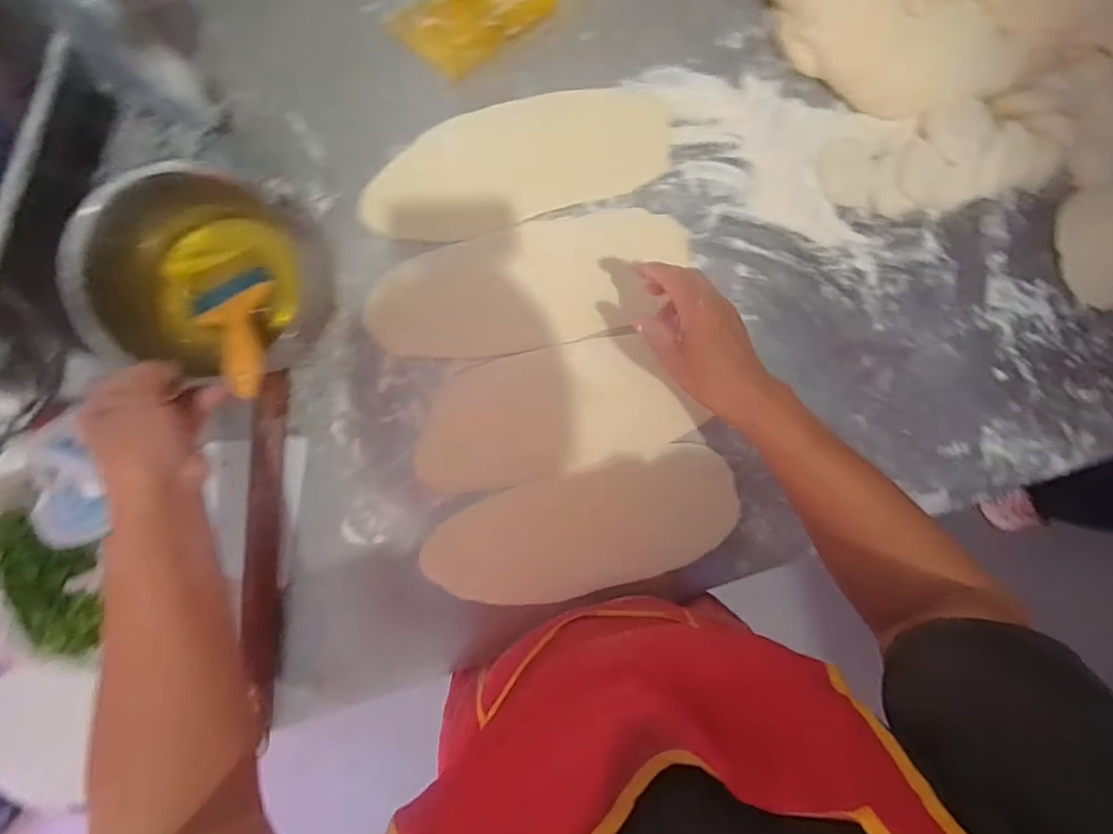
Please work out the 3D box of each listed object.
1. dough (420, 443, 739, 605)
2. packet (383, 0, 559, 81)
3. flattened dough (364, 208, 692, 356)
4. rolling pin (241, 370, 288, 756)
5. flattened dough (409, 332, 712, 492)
[{"bbox_3d":[0.031,0.118,0.571,0.325,0.018,0.121,-13,89,-4],"label":"dough"},{"bbox_3d":[-0.085,-0.441,0.589,0.171,0.013,0.094,-35,91,-4],"label":"packet"},{"bbox_3d":[-0.028,-0.143,0.591,0.341,0.016,0.132,-13,89,-4],"label":"flattened dough"},{"bbox_3d":[-0.294,0.127,0.546,0.029,0.036,0.340,0,89,-3],"label":"rolling pin"},{"bbox_3d":[-0.001,-0.006,0.577,0.292,0.017,0.130,-13,89,-4],"label":"flattened dough"}]

